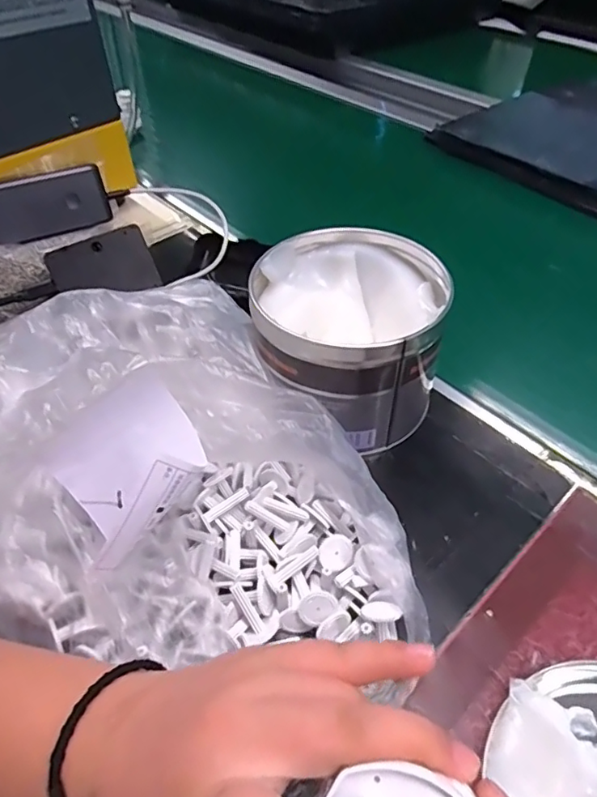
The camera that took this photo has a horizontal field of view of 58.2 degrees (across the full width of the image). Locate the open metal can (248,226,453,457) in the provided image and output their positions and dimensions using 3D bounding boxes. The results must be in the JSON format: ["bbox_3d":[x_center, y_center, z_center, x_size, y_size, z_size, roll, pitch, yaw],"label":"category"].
[{"bbox_3d":[0.031,-0.039,0.376,0.121,0.103,0.120,0,47,0],"label":"open metal can"}]

